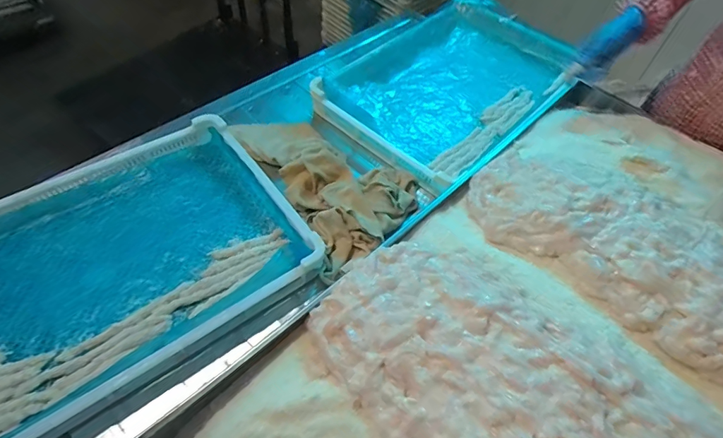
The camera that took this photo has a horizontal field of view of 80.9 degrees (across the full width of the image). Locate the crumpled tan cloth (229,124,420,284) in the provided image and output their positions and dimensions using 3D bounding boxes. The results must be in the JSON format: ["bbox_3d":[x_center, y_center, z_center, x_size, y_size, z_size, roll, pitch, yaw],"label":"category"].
[{"bbox_3d":[-0.062,-0.092,0.800,0.241,0.064,0.406,-28,55,-20],"label":"crumpled tan cloth"}]

